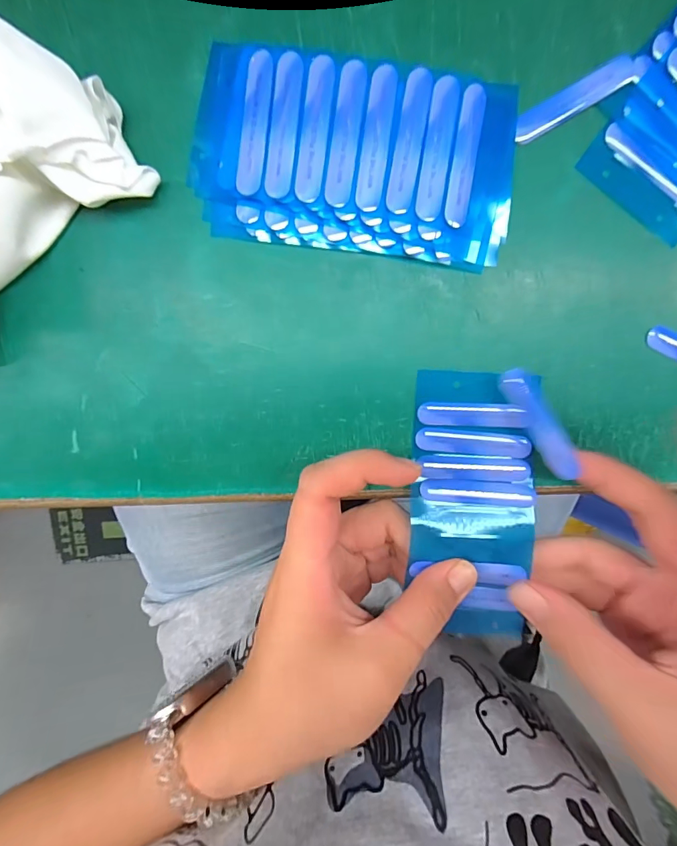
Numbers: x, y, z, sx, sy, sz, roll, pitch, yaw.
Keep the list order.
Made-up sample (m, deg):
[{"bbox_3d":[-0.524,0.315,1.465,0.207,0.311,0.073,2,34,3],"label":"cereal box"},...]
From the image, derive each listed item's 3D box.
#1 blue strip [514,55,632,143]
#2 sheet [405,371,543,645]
[{"bbox_3d":[0.094,-0.129,0.164,0.051,0.004,0.012,-29,97,3],"label":"blue strip"},{"bbox_3d":[0.059,0.036,0.180,0.054,0.010,0.114,3,92,-1],"label":"sheet"}]

